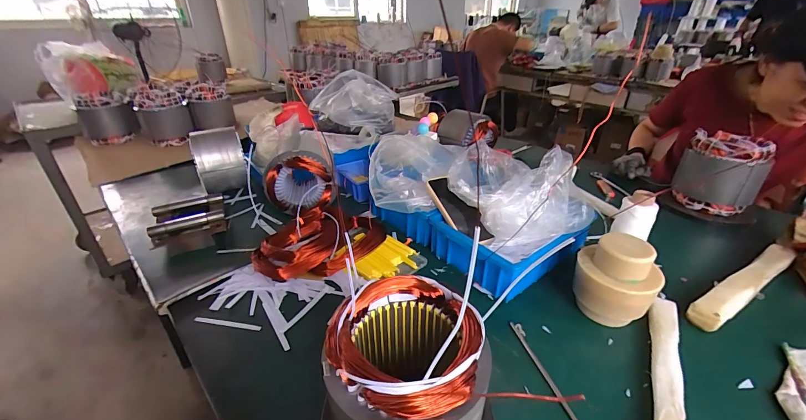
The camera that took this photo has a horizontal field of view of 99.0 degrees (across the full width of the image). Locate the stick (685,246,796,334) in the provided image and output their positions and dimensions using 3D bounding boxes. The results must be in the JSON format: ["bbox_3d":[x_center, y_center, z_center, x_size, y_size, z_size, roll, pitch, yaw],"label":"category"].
[{"bbox_3d":[0.596,0.126,0.595,0.339,0.031,0.040,-16,34,-26],"label":"stick"}]

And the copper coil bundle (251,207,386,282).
[{"bbox_3d":[-0.158,0.056,0.673,0.247,0.056,0.164,-8,31,-13],"label":"copper coil bundle"}]

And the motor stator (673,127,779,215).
[{"bbox_3d":[0.770,-0.096,0.830,0.149,0.163,0.149,-24,38,-35],"label":"motor stator"}]

